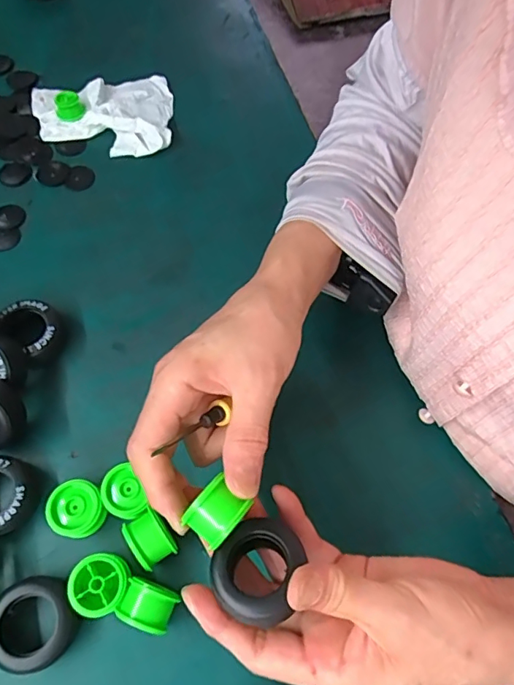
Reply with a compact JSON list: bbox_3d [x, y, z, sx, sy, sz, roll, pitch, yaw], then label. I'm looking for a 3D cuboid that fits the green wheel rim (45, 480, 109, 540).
[{"bbox_3d":[-0.116,0.109,0.324,0.033,0.022,0.035,1,66,-2],"label":"green wheel rim"}]

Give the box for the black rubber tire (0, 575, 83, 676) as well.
[{"bbox_3d":[-0.132,0.167,0.297,0.046,0.024,0.047,-29,70,-14],"label":"black rubber tire"}]

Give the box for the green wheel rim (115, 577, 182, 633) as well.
[{"bbox_3d":[-0.065,0.157,0.301,0.032,0.031,0.023,19,66,6],"label":"green wheel rim"}]

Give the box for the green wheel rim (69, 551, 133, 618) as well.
[{"bbox_3d":[-0.096,0.148,0.307,0.034,0.021,0.034,1,66,-2],"label":"green wheel rim"}]

